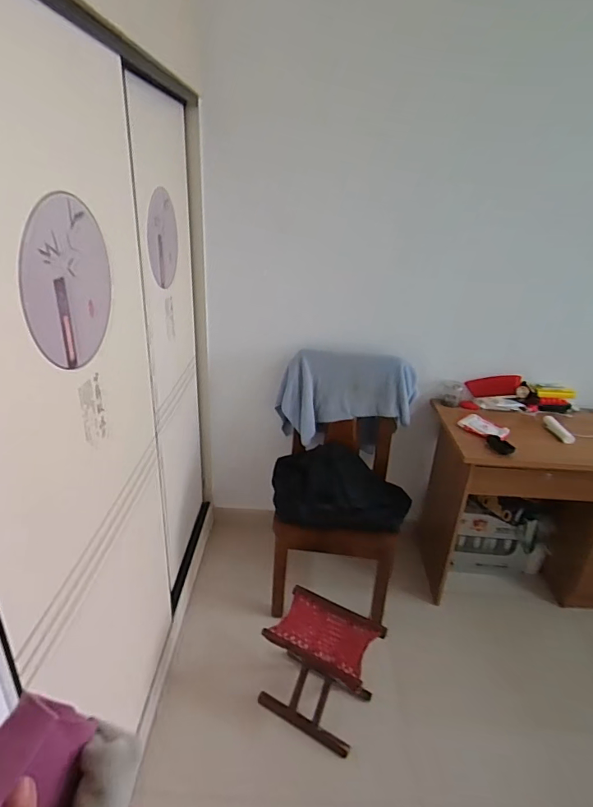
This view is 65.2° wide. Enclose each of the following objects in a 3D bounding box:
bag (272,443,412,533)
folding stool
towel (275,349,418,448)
[{"bbox_3d":[0.170,0.324,1.829,0.541,0.158,0.347,5,25,2],"label":"bag"},{"bbox_3d":[0.073,0.848,1.475,0.313,0.359,0.228,15,28,24],"label":"folding stool"},{"bbox_3d":[0.204,-0.023,1.904,0.535,0.370,0.095,4,25,1],"label":"towel"}]

